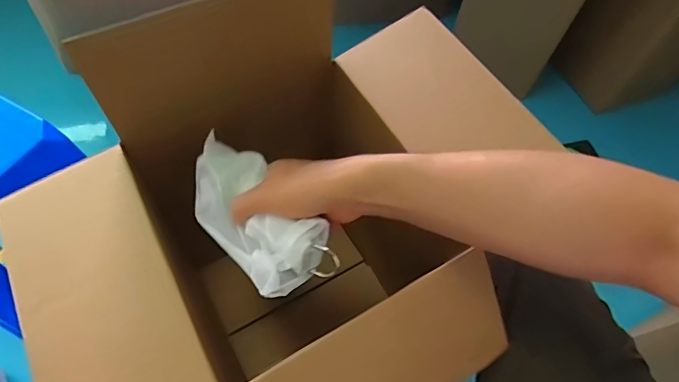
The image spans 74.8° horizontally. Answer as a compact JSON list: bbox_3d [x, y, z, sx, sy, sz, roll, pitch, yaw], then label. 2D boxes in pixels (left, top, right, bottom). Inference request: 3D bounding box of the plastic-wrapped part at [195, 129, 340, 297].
[{"bbox_3d":[-0.085,0.020,0.439,0.085,0.049,0.192,-33,58,-21],"label":"plastic-wrapped part"}]

